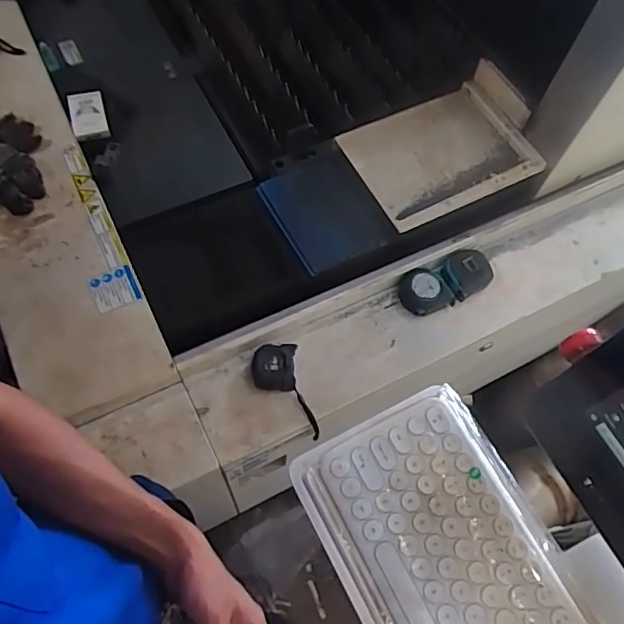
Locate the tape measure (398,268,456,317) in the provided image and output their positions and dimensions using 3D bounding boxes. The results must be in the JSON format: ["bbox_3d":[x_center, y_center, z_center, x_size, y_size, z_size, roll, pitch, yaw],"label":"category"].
[{"bbox_3d":[0.187,-0.033,0.915,0.084,0.040,0.075,-12,65,-10],"label":"tape measure"}]

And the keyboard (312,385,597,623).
[{"bbox_3d":[0.129,0.213,0.438,0.144,0.018,0.284,-25,67,-15],"label":"keyboard"}]

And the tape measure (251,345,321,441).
[{"bbox_3d":[-0.044,0.118,0.827,0.074,0.051,0.142,-12,65,-10],"label":"tape measure"}]

